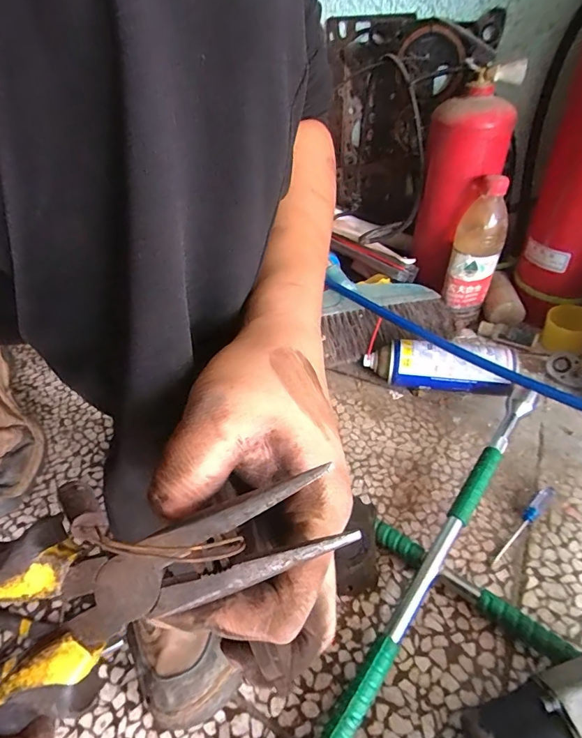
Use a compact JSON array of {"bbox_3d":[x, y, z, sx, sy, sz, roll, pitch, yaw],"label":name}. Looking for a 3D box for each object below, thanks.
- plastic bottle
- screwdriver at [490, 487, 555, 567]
[{"bbox_3d":[0.274,-0.168,0.628,0.069,0.195,0.064,15,46,19],"label":"plastic bottle"},{"bbox_3d":[0.238,0.158,0.432,0.117,0.008,0.012,-31,50,-27],"label":"screwdriver"}]

